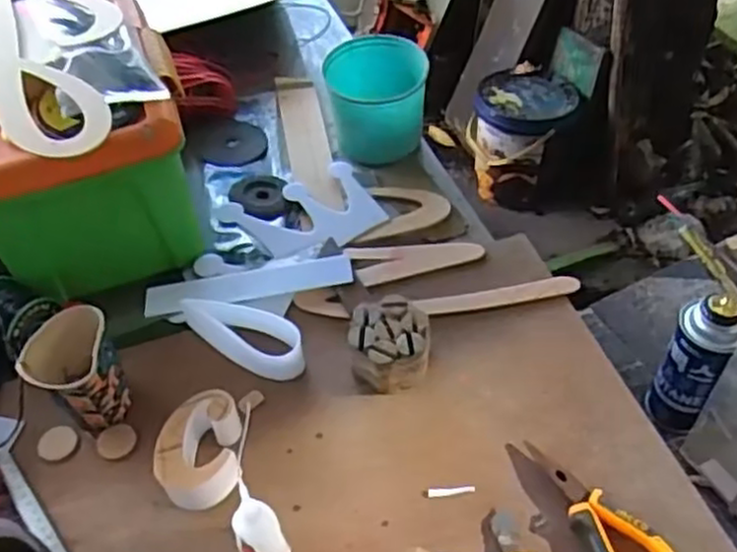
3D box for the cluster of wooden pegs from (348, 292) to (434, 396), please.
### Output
[{"bbox_3d":[0.019,0.062,0.674,0.070,0.050,0.075,-2,50,2],"label":"cluster of wooden pegs"}]

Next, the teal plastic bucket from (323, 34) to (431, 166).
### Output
[{"bbox_3d":[0.010,-0.212,0.902,0.116,0.104,0.115,-2,50,2],"label":"teal plastic bucket"}]

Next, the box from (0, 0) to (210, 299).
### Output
[{"bbox_3d":[-0.301,-0.126,0.783,0.226,0.181,0.245,-16,51,-10],"label":"box"}]

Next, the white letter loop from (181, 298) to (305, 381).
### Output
[{"bbox_3d":[-0.123,0.060,0.712,0.134,0.039,0.049,15,53,15],"label":"white letter loop"}]

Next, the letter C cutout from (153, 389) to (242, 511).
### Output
[{"bbox_3d":[-0.140,0.147,0.626,0.064,0.049,0.089,-6,50,-1],"label":"letter C cutout"}]

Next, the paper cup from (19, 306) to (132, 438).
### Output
[{"bbox_3d":[-0.251,0.089,0.651,0.070,0.093,0.073,-2,50,2],"label":"paper cup"}]

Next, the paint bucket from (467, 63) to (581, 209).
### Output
[{"bbox_3d":[0.339,-0.317,1.695,0.220,0.232,0.212,-2,50,2],"label":"paint bucket"}]

